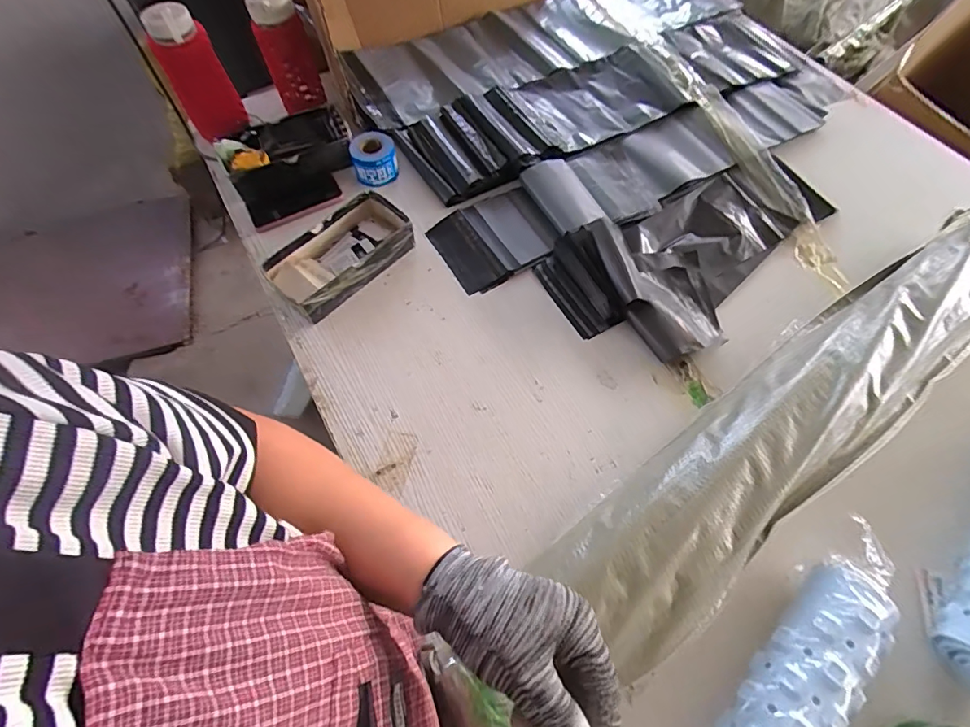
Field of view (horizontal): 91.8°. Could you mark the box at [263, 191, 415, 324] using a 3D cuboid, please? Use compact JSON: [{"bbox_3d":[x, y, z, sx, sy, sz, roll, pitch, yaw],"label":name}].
[{"bbox_3d":[-0.220,-0.172,0.731,0.225,0.050,0.115,-40,70,-18],"label":"box"}]

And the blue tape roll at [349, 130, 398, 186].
[{"bbox_3d":[-0.193,-0.363,0.816,0.073,0.057,0.073,0,63,0],"label":"blue tape roll"}]

